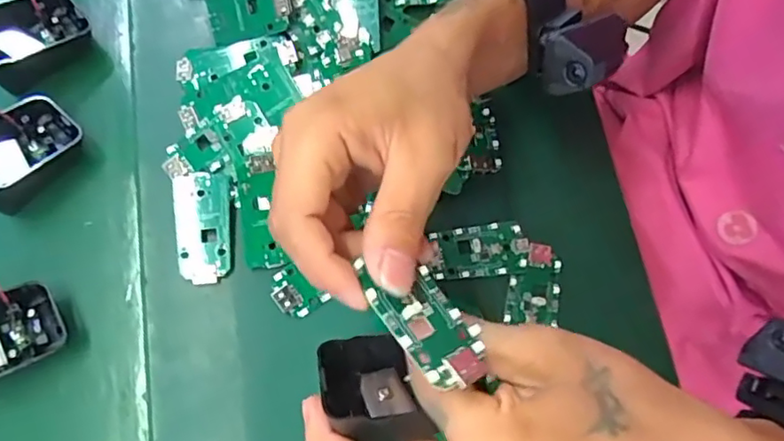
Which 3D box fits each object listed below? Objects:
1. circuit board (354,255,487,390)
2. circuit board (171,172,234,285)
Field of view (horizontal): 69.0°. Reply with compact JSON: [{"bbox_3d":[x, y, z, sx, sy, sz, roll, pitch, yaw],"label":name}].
[{"bbox_3d":[0.012,0.036,0.219,0.031,0.005,0.060,-22,64,-39],"label":"circuit board"},{"bbox_3d":[-0.109,0.004,0.331,0.033,0.009,0.064,-7,76,-5],"label":"circuit board"}]

